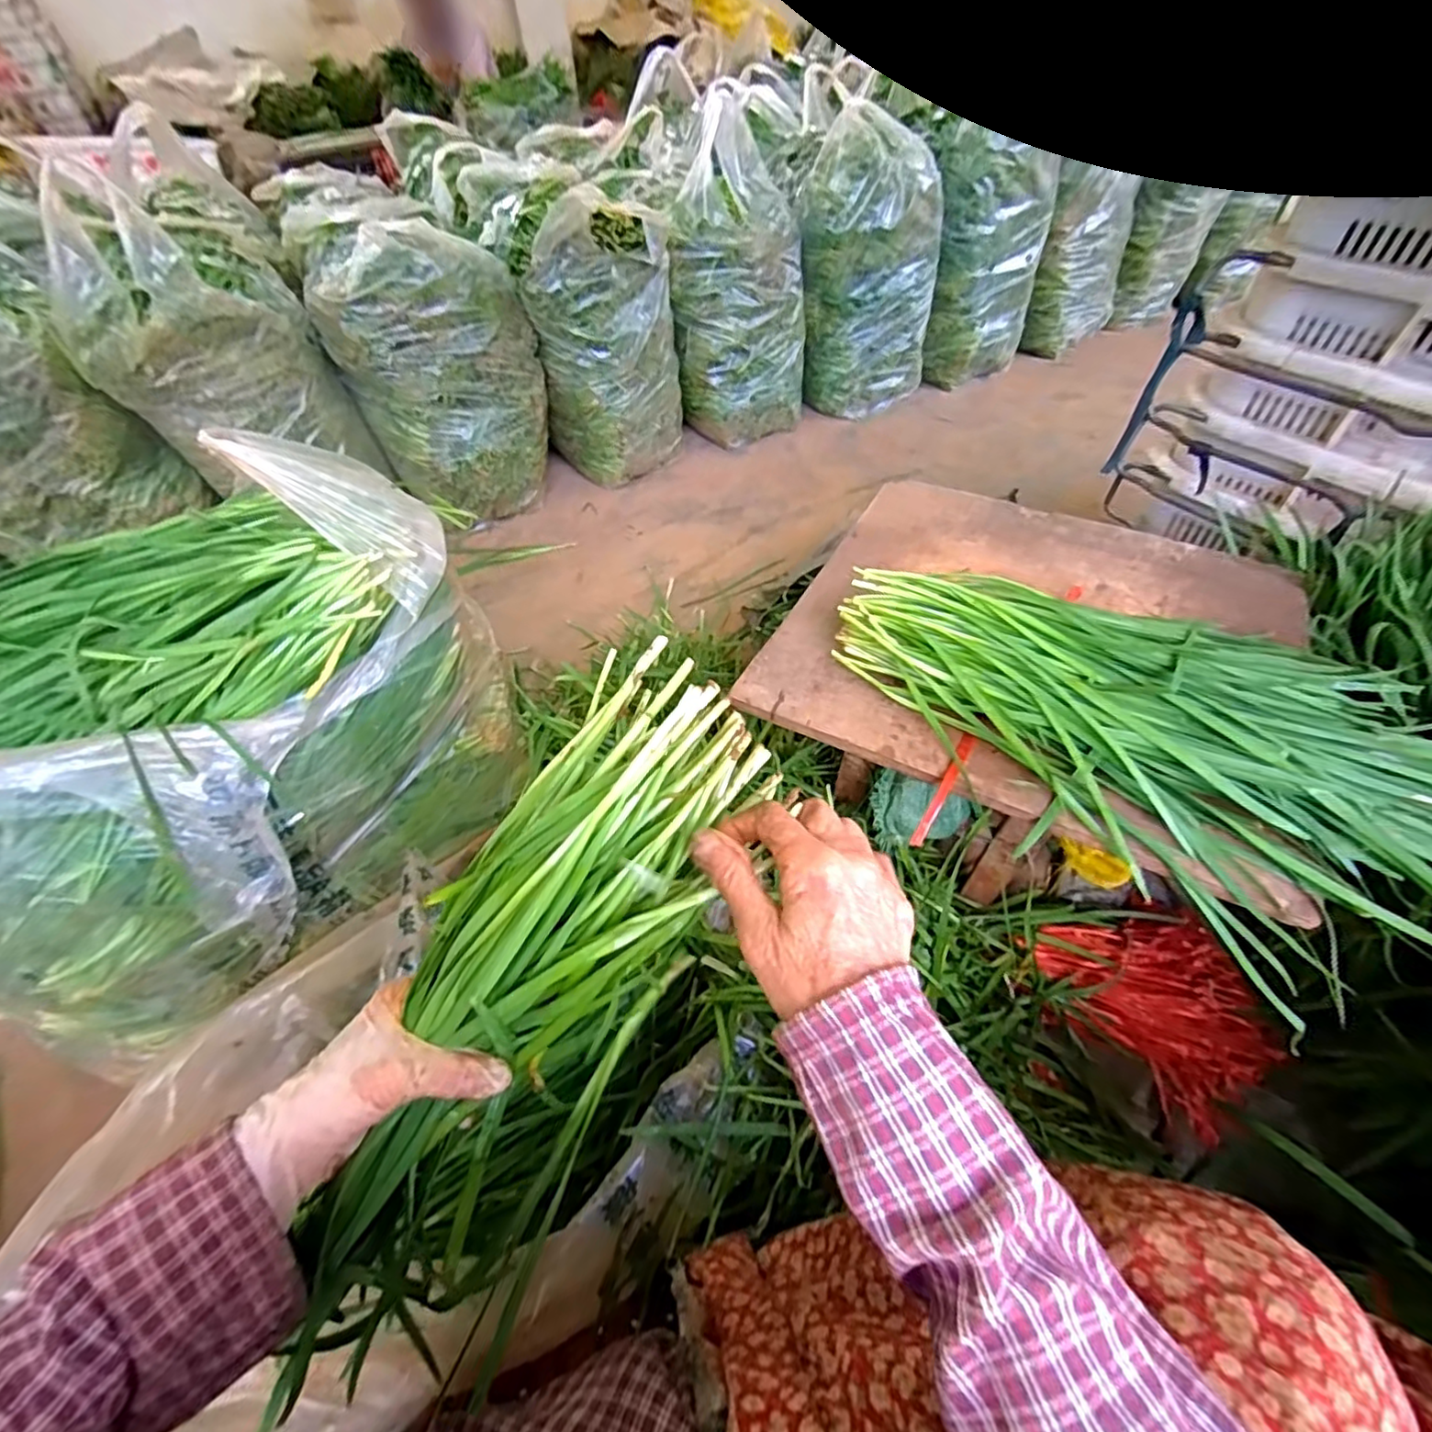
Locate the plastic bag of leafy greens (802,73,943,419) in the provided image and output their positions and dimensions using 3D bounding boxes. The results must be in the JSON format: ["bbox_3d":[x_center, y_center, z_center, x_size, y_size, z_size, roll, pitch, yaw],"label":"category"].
[{"bbox_3d":[0.376,-1.066,1.543,0.315,0.557,0.320,11,51,10],"label":"plastic bag of leafy greens"}]

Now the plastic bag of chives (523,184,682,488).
[{"bbox_3d":[-0.226,-0.743,1.303,0.186,0.505,0.253,27,56,22],"label":"plastic bag of chives"}]

